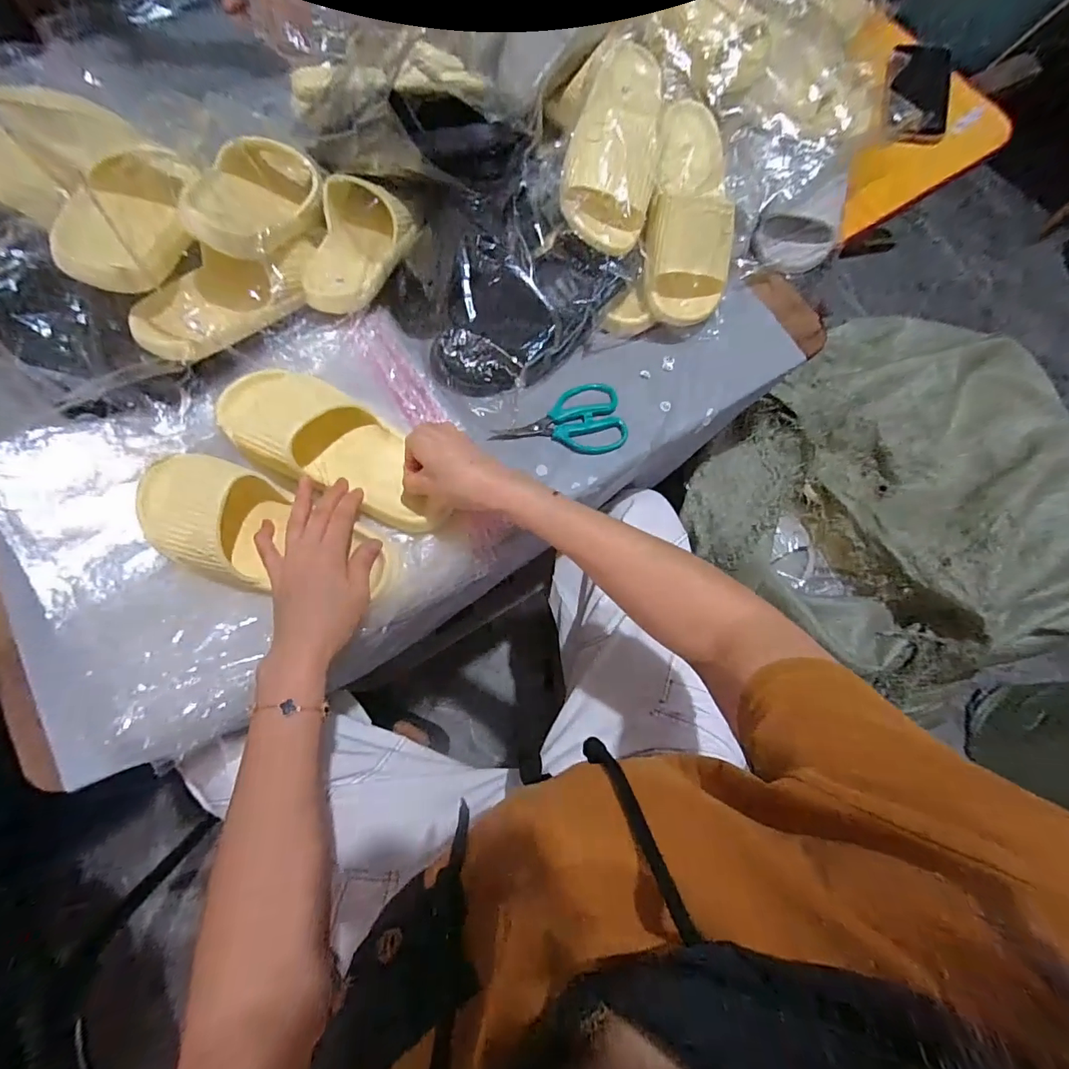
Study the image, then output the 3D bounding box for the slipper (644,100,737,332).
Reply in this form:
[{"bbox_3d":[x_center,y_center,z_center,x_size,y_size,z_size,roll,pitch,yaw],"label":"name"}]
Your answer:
[{"bbox_3d":[0.176,-0.375,0.553,0.110,0.070,0.244,3,89,-1],"label":"slipper"}]

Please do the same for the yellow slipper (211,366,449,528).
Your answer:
[{"bbox_3d":[-0.203,-0.096,0.489,0.249,0.063,0.101,27,72,7],"label":"yellow slipper"}]

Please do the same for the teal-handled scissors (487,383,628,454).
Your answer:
[{"bbox_3d":[0.027,-0.125,0.553,0.149,0.013,0.083,-13,72,-7],"label":"teal-handled scissors"}]

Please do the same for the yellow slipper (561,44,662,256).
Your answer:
[{"bbox_3d":[0.090,-0.442,0.526,0.097,0.061,0.251,10,83,1],"label":"yellow slipper"}]

